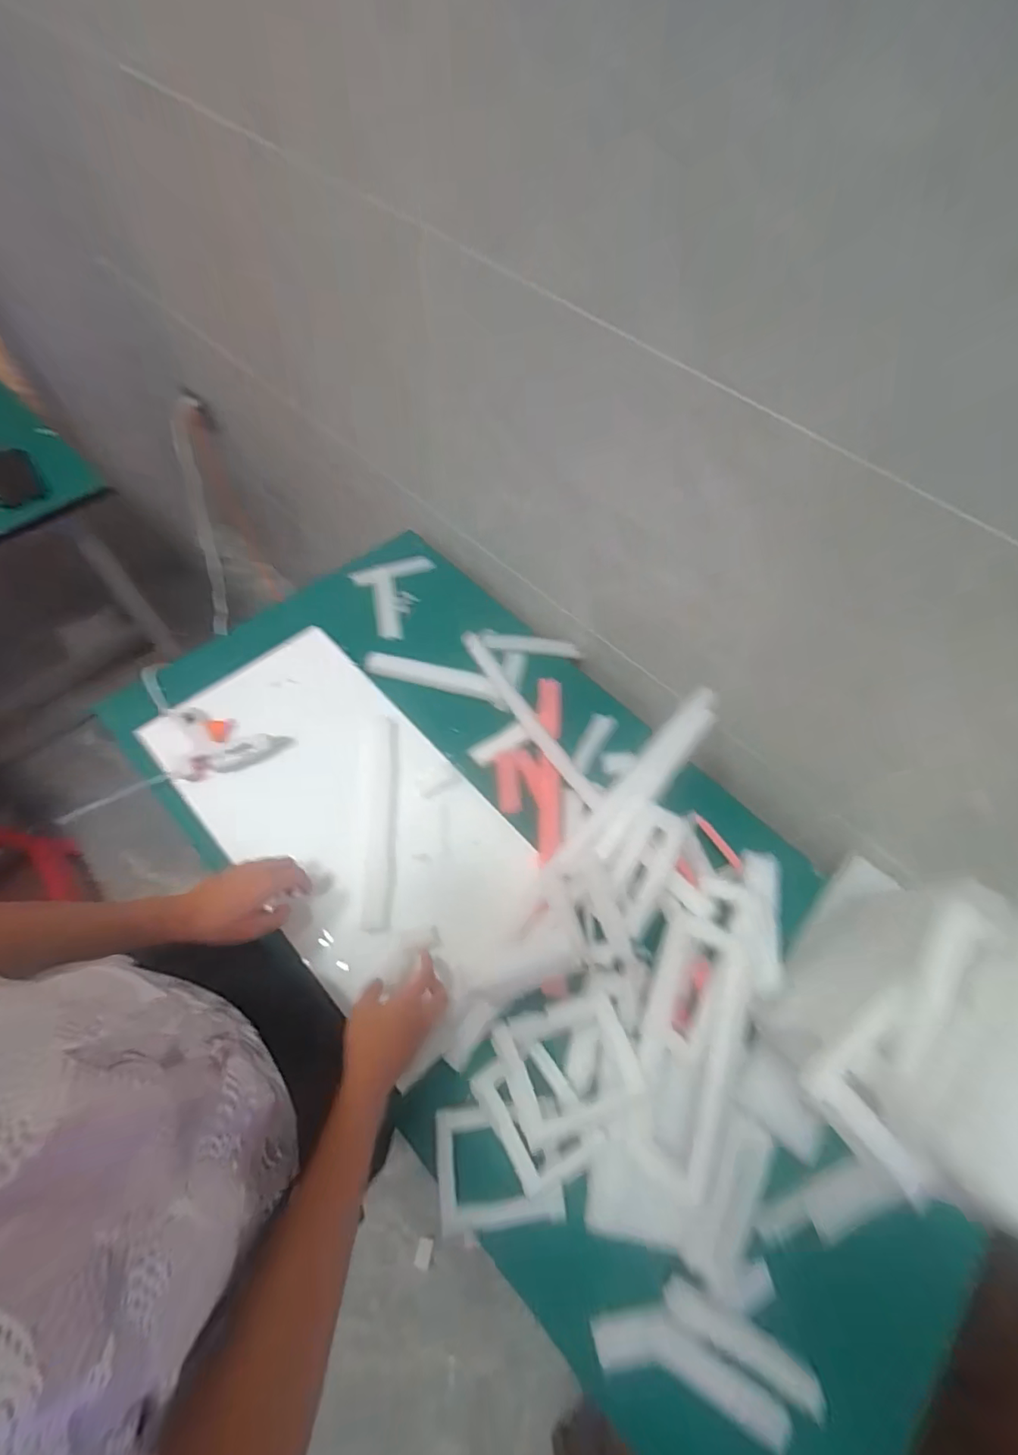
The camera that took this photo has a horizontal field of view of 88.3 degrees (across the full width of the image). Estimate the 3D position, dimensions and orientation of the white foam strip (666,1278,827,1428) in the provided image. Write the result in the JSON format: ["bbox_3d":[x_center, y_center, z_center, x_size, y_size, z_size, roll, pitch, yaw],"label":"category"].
[{"bbox_3d":[0.216,0.562,0.476,0.150,0.015,0.030,28,63,11],"label":"white foam strip"}]

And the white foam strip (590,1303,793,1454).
[{"bbox_3d":[0.166,0.578,0.475,0.174,0.030,0.060,16,61,5],"label":"white foam strip"}]

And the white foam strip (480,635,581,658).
[{"bbox_3d":[0.039,-0.138,0.882,0.165,0.010,0.032,5,61,-2],"label":"white foam strip"}]

